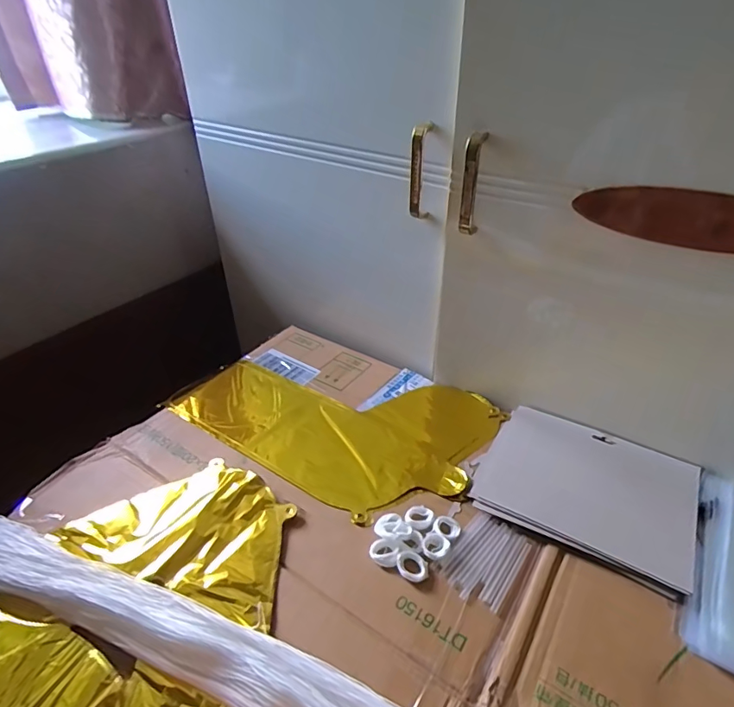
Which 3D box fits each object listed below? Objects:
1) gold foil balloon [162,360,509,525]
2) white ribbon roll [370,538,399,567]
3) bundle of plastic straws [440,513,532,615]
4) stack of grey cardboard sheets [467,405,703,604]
[{"bbox_3d":[-0.044,0.071,0.607,0.371,0.010,0.231,19,39,24],"label":"gold foil balloon"},{"bbox_3d":[0.016,0.184,0.447,0.026,0.010,0.022,11,36,13],"label":"white ribbon roll"},{"bbox_3d":[0.111,0.188,0.447,0.058,0.006,0.083,24,41,29],"label":"bundle of plastic straws"},{"bbox_3d":[0.232,0.138,0.511,0.201,0.017,0.166,19,39,24],"label":"stack of grey cardboard sheets"}]

